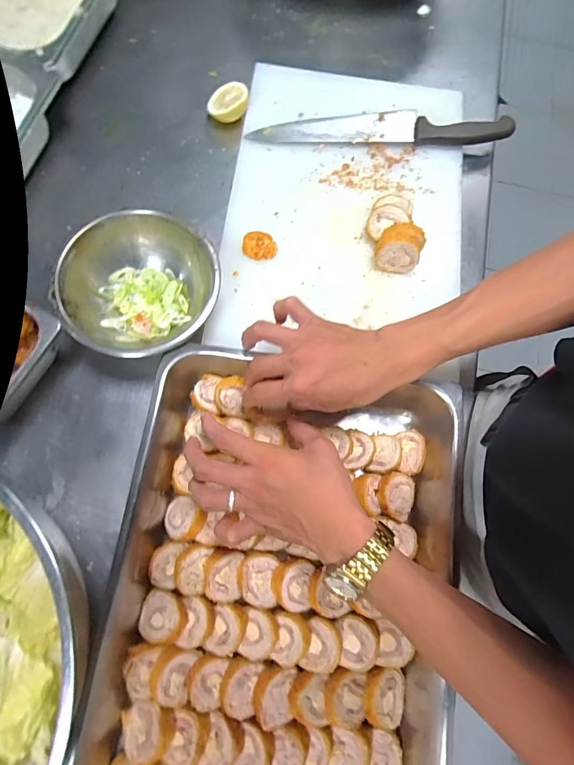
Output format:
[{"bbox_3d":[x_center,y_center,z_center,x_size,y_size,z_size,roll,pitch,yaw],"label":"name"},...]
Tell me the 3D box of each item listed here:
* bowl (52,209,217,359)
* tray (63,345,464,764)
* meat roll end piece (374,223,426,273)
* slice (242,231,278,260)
[{"bbox_3d":[-0.162,-0.103,0.449,0.149,0.073,0.165,30,77,8],"label":"bowl"},{"bbox_3d":[-0.012,0.238,0.382,0.348,0.076,0.514,9,75,3],"label":"tray"},{"bbox_3d":[0.136,-0.162,0.482,0.051,0.044,0.043,20,75,6],"label":"meat roll end piece"},{"bbox_3d":[-0.034,-0.172,0.495,0.042,0.007,0.039,2,74,1],"label":"slice"}]

